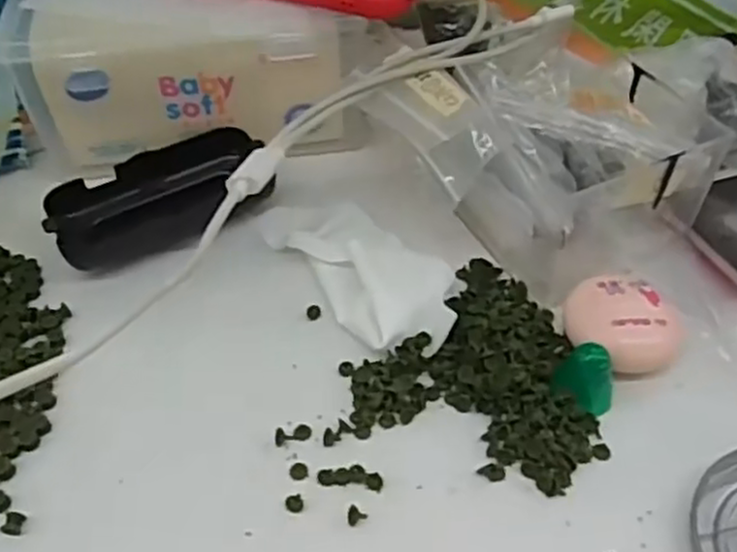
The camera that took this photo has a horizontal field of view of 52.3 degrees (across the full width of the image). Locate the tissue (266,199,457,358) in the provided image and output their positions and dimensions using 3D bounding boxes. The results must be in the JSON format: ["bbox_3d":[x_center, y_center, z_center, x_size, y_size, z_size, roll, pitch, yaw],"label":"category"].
[{"bbox_3d":[-0.005,-0.008,0.357,0.055,0.016,0.118,-32,54,-25],"label":"tissue"}]

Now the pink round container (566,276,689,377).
[{"bbox_3d":[0.108,0.021,0.319,0.040,0.019,0.046,-23,51,-19],"label":"pink round container"}]

